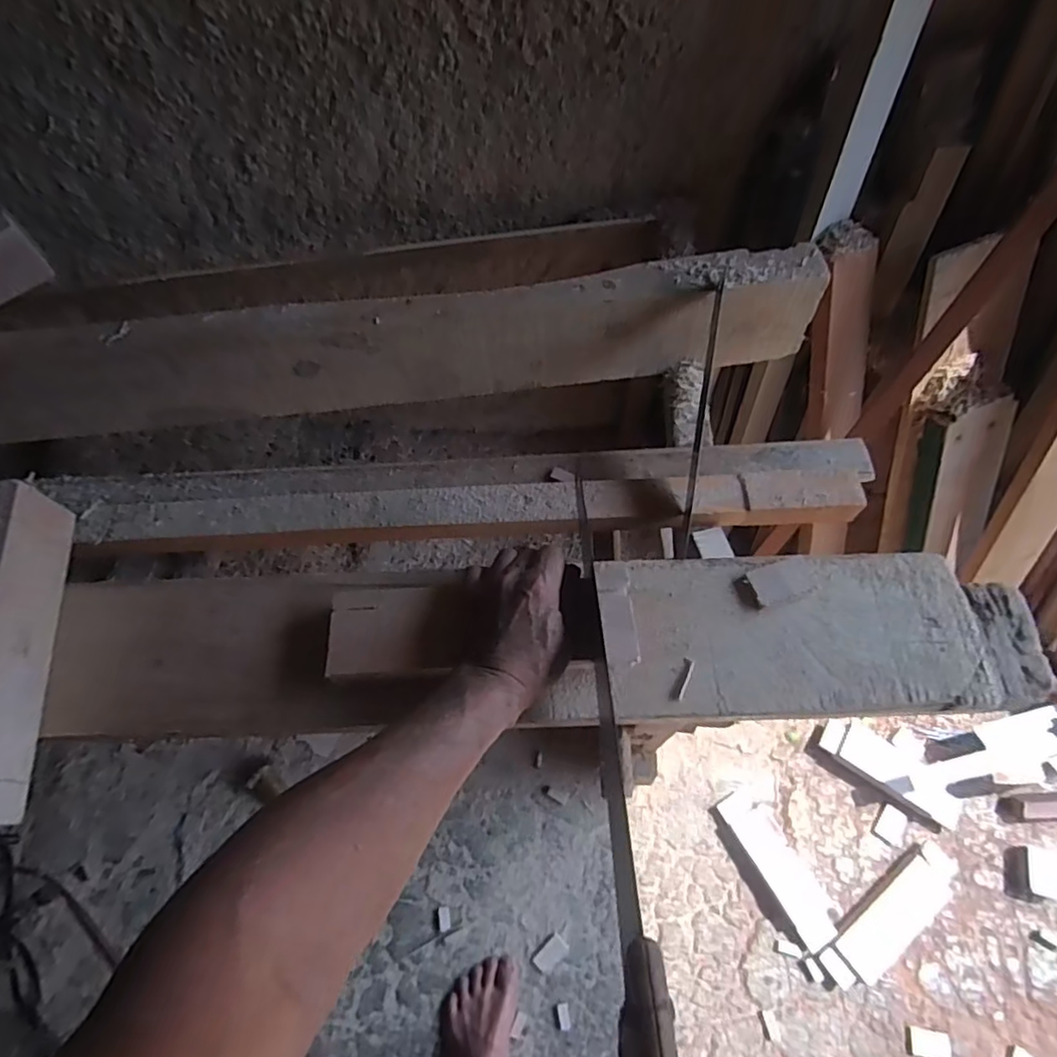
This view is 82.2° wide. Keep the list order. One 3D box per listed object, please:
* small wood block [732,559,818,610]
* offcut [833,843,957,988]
[{"bbox_3d":[0.217,0.049,0.532,0.065,0.011,0.034,-15,62,-7],"label":"small wood block"},{"bbox_3d":[0.614,0.630,1.004,0.248,0.018,0.084,-33,66,-16],"label":"offcut"}]

